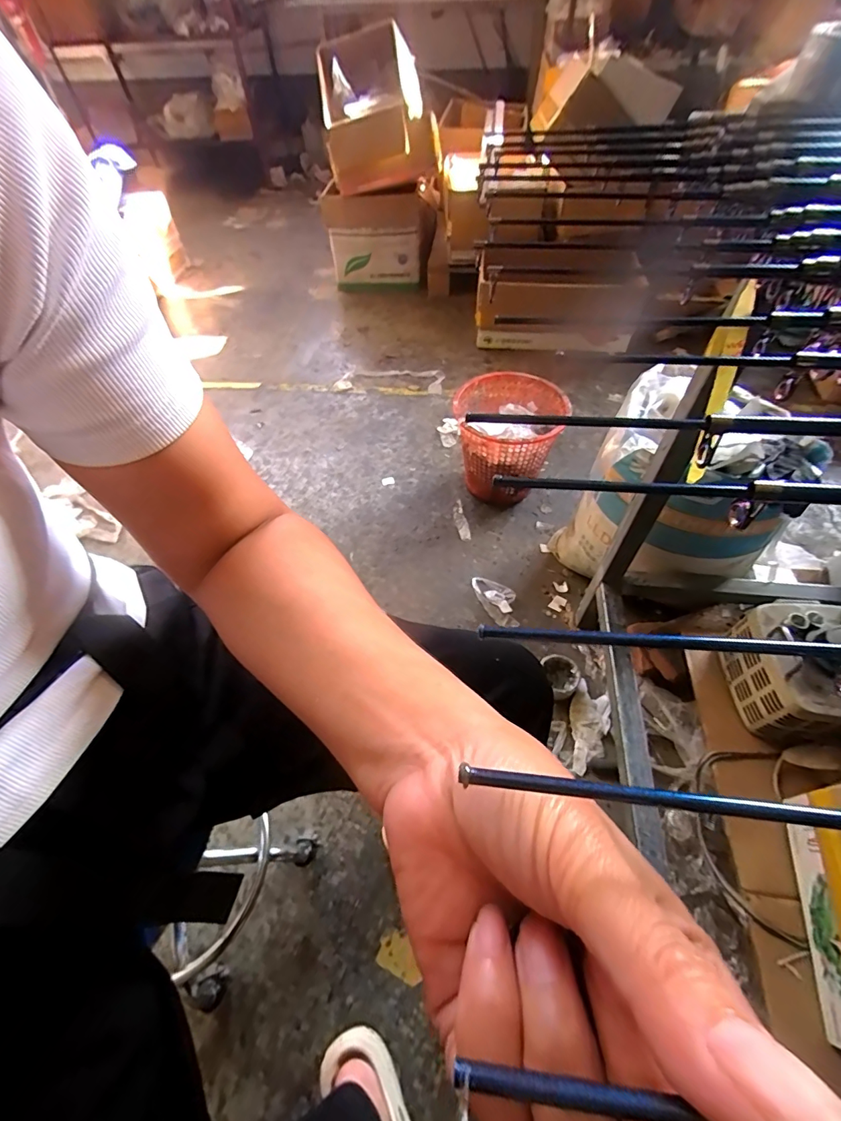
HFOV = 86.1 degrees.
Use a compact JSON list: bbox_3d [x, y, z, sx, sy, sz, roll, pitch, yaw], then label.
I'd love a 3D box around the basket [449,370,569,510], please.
[{"bbox_3d":[0.213,-0.305,1.184,0.257,0.256,0.259,0,53,1],"label":"basket"}]

